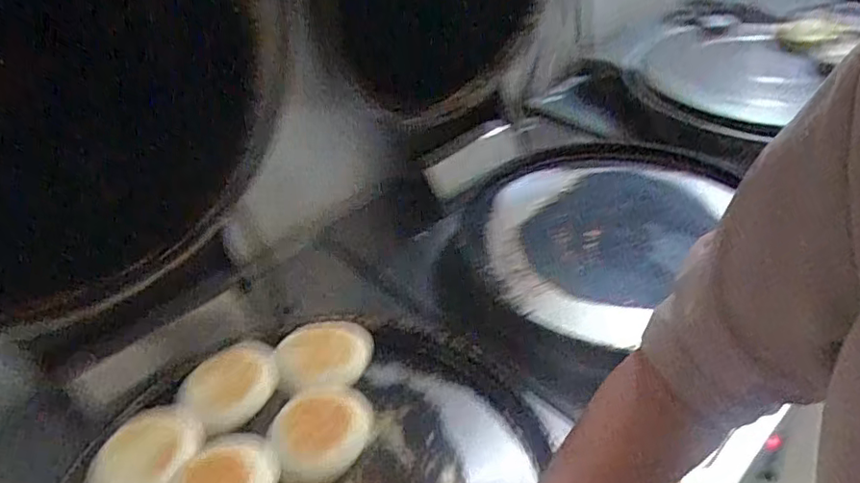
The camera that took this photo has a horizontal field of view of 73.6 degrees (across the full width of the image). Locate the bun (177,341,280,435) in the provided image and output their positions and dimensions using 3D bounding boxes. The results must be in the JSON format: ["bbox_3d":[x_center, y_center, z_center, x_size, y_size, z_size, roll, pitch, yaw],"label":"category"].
[{"bbox_3d":[-0.258,0.188,0.748,0.093,0.044,0.122,29,47,34],"label":"bun"}]

